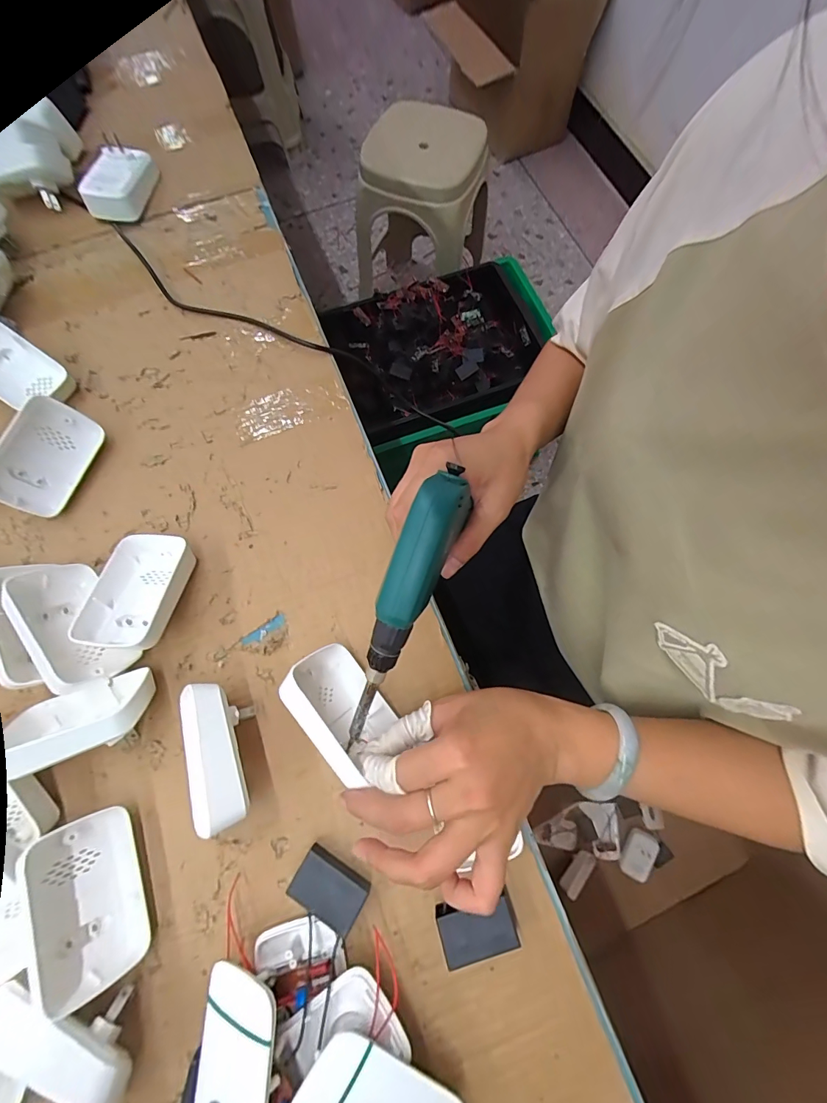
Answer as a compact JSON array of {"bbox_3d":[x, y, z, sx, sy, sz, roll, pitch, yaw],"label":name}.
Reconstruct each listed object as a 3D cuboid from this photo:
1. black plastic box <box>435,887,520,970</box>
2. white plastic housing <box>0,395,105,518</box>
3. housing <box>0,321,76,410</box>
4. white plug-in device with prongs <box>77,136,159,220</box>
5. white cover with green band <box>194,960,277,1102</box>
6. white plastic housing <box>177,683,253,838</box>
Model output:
[{"bbox_3d":[0.042,0.246,0.270,0.050,0.017,0.027,-16,73,-3],"label":"black plastic box"},{"bbox_3d":[-0.329,-0.083,0.366,0.060,0.018,0.096,31,76,-35],"label":"white plastic housing"},{"bbox_3d":[-0.387,-0.176,0.393,0.104,0.034,0.060,37,74,-10],"label":"housing"},{"bbox_3d":[-0.330,-0.414,0.461,0.052,0.033,0.081,14,74,6],"label":"white plug-in device with prongs"},{"bbox_3d":[-0.102,0.296,0.232,0.057,0.009,0.092,-5,70,29],"label":"white cover with green band"},{"bbox_3d":[-0.132,0.137,0.291,0.035,0.053,0.091,-21,73,-5],"label":"white plastic housing"}]

